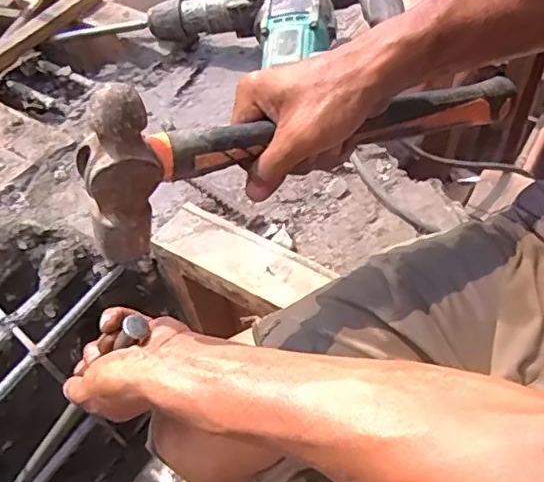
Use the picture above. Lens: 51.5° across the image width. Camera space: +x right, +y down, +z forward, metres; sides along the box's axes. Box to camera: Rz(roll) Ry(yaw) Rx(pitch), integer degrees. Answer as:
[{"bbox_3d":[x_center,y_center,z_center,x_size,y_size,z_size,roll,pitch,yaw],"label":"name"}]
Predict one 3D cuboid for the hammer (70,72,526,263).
[{"bbox_3d":[0.045,-0.082,0.413,0.358,0.115,0.026,-17,52,-24],"label":"hammer"}]

